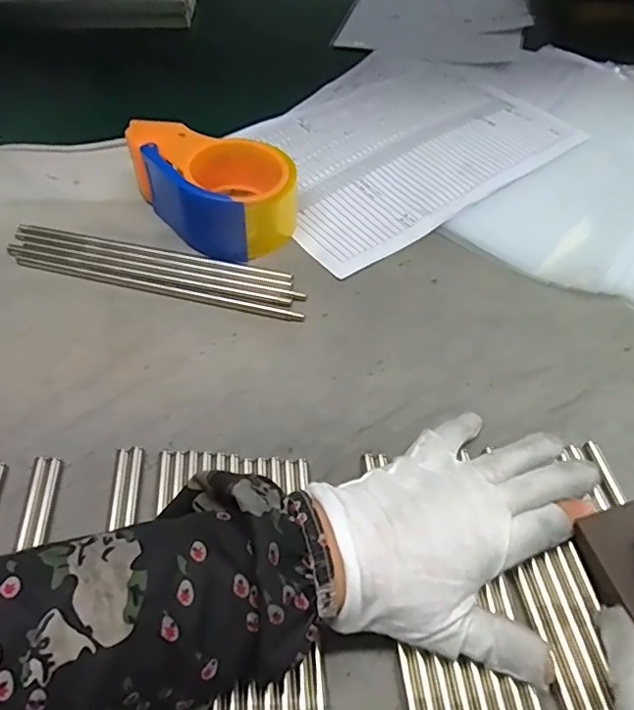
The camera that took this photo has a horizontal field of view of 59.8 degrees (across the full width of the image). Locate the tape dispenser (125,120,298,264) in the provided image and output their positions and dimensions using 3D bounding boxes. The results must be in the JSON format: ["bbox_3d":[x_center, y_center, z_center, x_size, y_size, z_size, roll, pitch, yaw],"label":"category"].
[{"bbox_3d":[-0.080,-0.140,0.438,0.090,0.055,0.135,-35,62,-23],"label":"tape dispenser"}]

